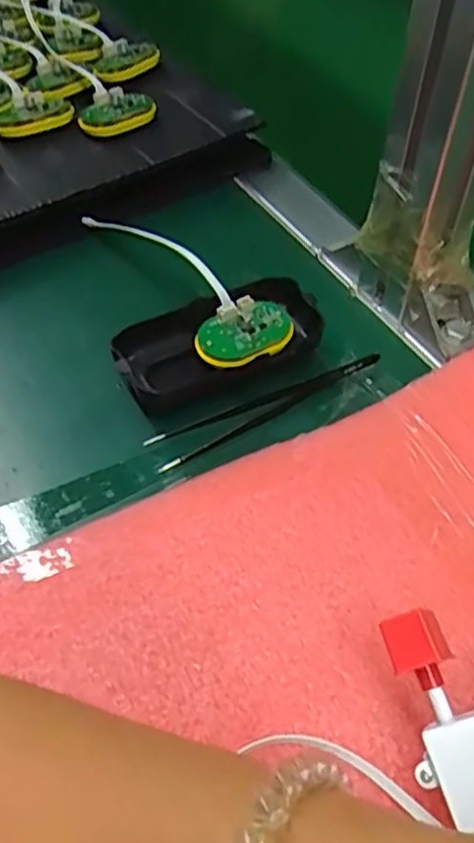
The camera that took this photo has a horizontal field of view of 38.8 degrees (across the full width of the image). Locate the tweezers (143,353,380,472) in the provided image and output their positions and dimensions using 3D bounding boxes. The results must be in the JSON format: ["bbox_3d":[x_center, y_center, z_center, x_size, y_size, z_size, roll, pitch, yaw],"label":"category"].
[{"bbox_3d":[0.018,-0.007,0.350,0.132,0.007,0.020,-21,54,-15],"label":"tweezers"}]

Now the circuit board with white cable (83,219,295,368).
[{"bbox_3d":[-0.024,-0.079,0.373,0.052,0.012,0.124,-38,78,-25],"label":"circuit board with white cable"}]

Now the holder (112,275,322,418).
[{"bbox_3d":[-0.010,-0.041,0.361,0.108,0.027,0.052,-24,55,-17],"label":"holder"}]

